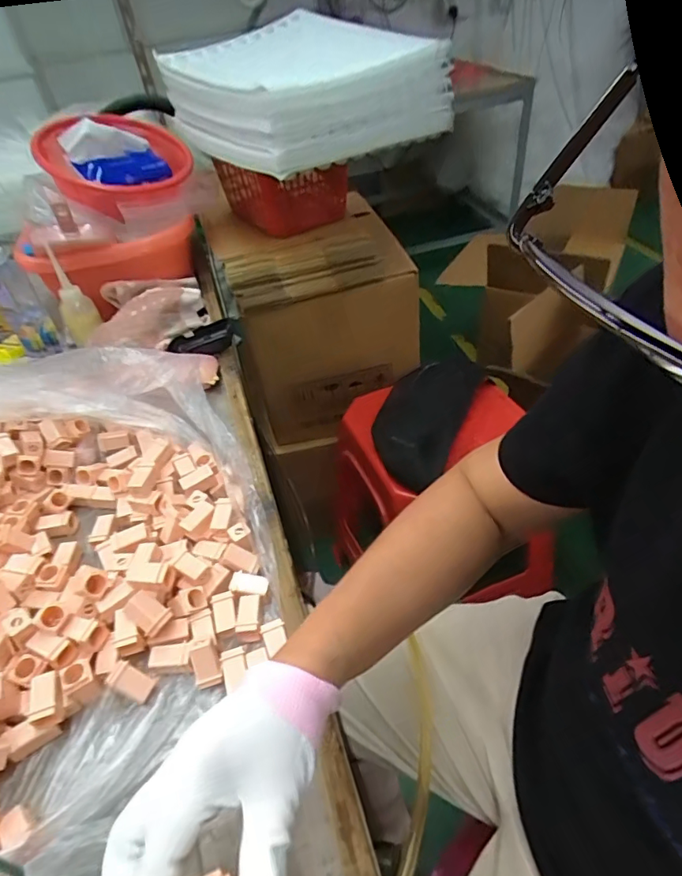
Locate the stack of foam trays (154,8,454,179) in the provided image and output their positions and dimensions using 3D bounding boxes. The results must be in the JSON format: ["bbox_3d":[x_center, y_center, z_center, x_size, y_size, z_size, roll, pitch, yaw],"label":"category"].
[{"bbox_3d":[-0.059,-0.534,0.799,0.359,0.109,0.373,-21,45,-13],"label":"stack of foam trays"}]

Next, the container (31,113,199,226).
[{"bbox_3d":[-0.345,-0.427,0.809,0.206,0.139,0.201,-17,44,-10],"label":"container"}]

